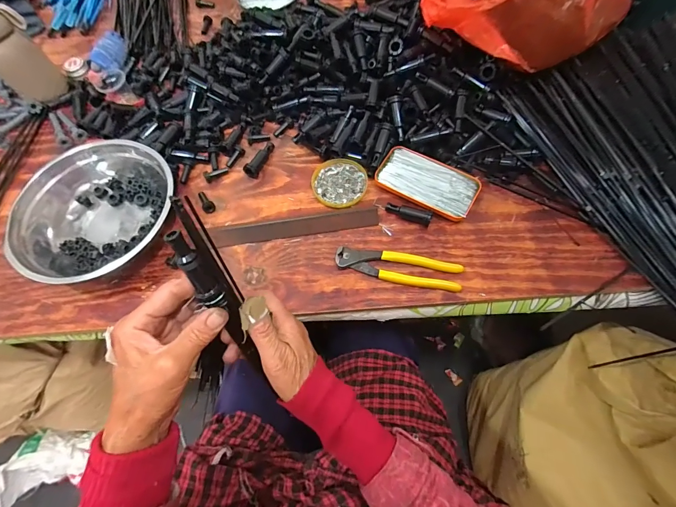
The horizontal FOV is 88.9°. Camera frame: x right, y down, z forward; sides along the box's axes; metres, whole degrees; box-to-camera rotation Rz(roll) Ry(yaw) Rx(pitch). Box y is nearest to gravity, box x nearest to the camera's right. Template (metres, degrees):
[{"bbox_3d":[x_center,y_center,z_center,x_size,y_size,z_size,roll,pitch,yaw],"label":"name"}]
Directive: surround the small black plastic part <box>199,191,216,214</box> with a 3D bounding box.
[{"bbox_3d":[-0.202,-0.078,0.521,0.018,0.011,0.042,-39,69,-14],"label":"small black plastic part"}]

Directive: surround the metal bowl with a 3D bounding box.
[{"bbox_3d":[-0.340,-0.054,0.485,0.198,0.063,0.207,-1,65,3],"label":"metal bowl"}]

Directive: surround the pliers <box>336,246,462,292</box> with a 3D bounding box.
[{"bbox_3d":[0.080,0.021,0.464,0.165,0.015,0.041,9,66,7],"label":"pliers"}]

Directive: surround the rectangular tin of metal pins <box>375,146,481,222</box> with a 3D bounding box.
[{"bbox_3d":[0.132,-0.106,0.513,0.144,0.015,0.081,30,70,16],"label":"rectangular tin of metal pins"}]

